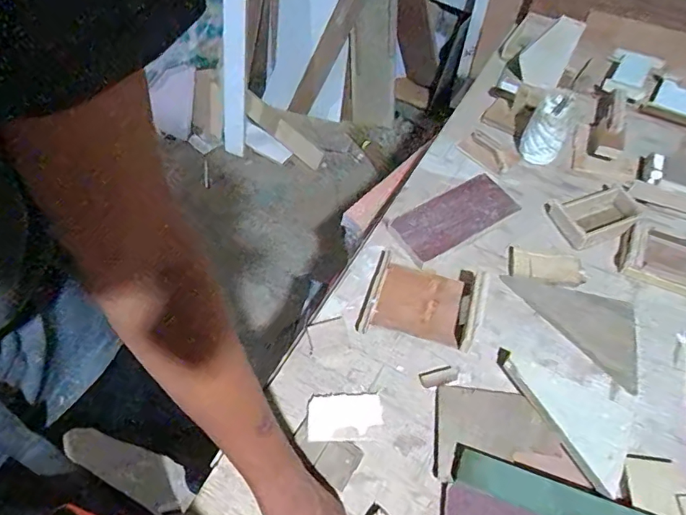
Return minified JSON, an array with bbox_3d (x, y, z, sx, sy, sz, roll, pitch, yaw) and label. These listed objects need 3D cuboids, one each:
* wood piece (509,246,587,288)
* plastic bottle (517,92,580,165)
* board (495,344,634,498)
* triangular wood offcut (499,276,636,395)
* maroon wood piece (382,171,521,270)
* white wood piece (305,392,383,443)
[{"bbox_3d":[0.297,0.014,0.681,0.106,0.016,0.054,11,56,8],"label":"wood piece"},{"bbox_3d":[0.335,-0.214,0.774,0.060,0.108,0.066,-24,59,-16],"label":"plastic bottle"},{"bbox_3d":[0.278,0.173,0.562,0.093,0.024,0.182,-23,58,-15],"label":"board"},{"bbox_3d":[0.334,0.075,0.648,0.100,0.009,0.201,-32,61,-20],"label":"triangular wood offcut"},{"bbox_3d":[0.177,-0.066,0.739,0.205,0.017,0.097,-27,59,-17],"label":"maroon wood piece"},{"bbox_3d":[0.001,0.197,0.579,0.088,0.007,0.057,-1,55,0],"label":"white wood piece"}]

